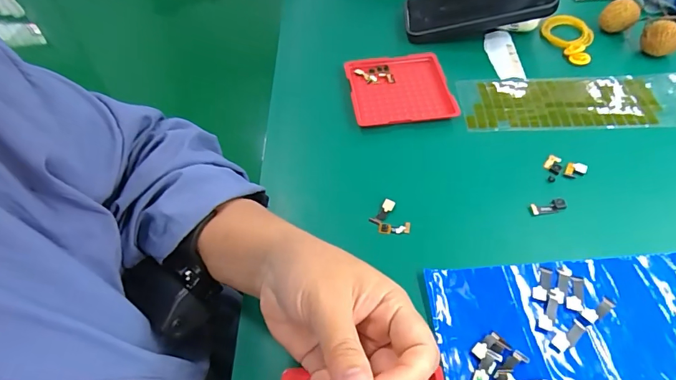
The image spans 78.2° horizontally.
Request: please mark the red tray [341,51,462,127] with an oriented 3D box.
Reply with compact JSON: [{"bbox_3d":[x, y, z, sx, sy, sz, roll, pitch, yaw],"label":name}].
[{"bbox_3d":[0.062,-0.103,0.424,0.097,0.011,0.096,-9,54,-2],"label":"red tray"}]

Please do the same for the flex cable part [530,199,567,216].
[{"bbox_3d":[0.173,0.014,0.340,0.029,0.004,0.011,-12,54,-4],"label":"flex cable part"}]

